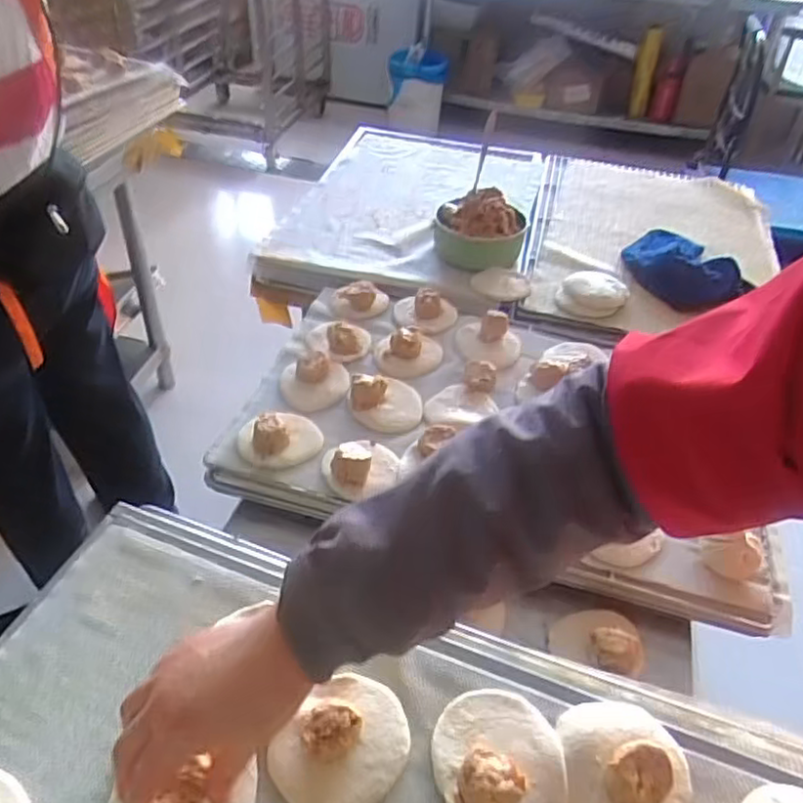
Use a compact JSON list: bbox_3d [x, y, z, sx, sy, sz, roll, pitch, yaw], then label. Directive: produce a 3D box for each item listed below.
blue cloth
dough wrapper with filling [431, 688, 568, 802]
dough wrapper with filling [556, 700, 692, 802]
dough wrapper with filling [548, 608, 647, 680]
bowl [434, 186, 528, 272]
[{"bbox_3d":[0.427,-0.228,1.047,0.149,0.042,0.227,0,42,-5],"label":"blue cloth"},{"bbox_3d":[0.066,0.238,0.443,0.083,0.025,0.098,-3,42,-8],"label":"dough wrapper with filling"},{"bbox_3d":[0.153,0.239,0.448,0.084,0.034,0.082,3,42,-1],"label":"dough wrapper with filling"},{"bbox_3d":[0.183,0.222,0.628,0.083,0.025,0.076,-5,21,15],"label":"dough wrapper with filling"},{"bbox_3d":[0.125,-0.270,1.043,0.140,0.081,0.128,3,42,-2],"label":"bowl"}]

